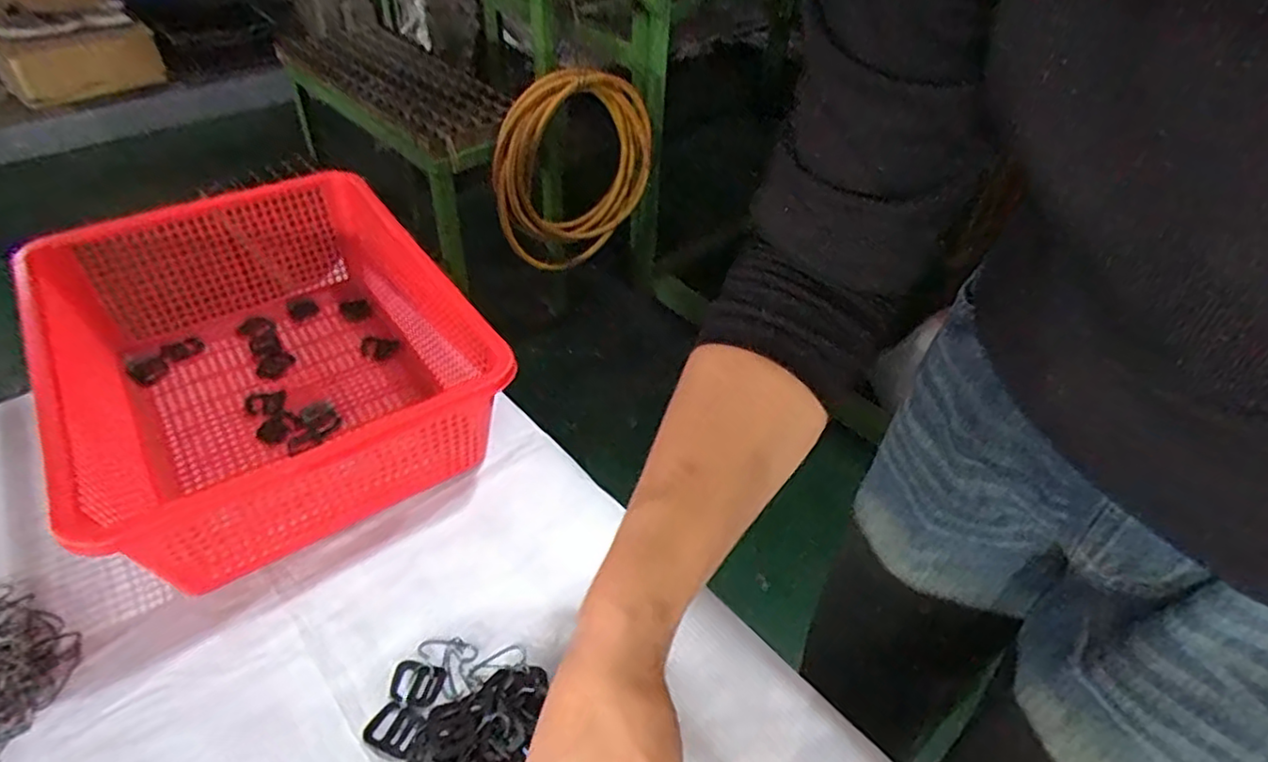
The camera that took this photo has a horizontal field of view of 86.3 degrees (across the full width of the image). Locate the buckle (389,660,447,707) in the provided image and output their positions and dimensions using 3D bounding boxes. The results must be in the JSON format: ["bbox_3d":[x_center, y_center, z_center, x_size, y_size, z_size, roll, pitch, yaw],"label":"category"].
[{"bbox_3d":[-0.137,0.188,0.422,0.031,0.004,0.027,13,42,6],"label":"buckle"}]

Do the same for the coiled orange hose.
[{"bbox_3d":[-0.115,-0.417,1.373,0.359,0.406,0.067,-19,48,-22],"label":"coiled orange hose"}]

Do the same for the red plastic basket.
[{"bbox_3d":[-0.282,-0.014,0.541,0.290,0.124,0.334,-27,52,-31],"label":"red plastic basket"}]

